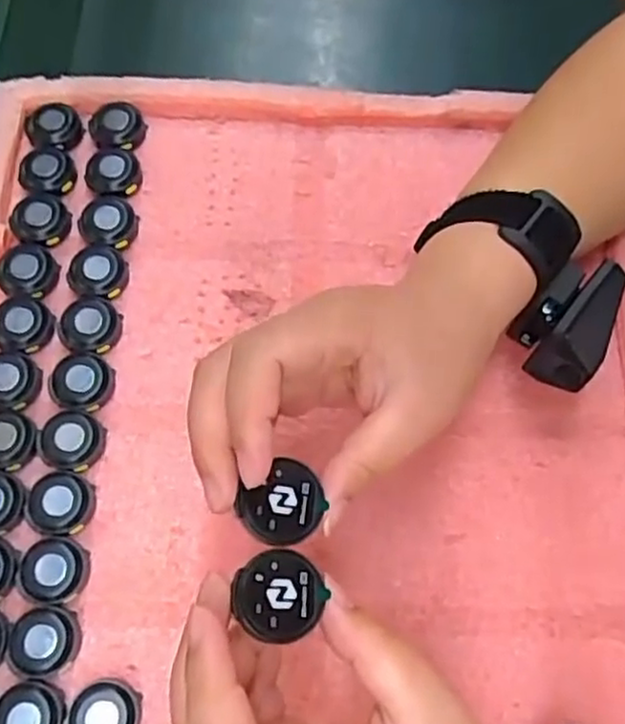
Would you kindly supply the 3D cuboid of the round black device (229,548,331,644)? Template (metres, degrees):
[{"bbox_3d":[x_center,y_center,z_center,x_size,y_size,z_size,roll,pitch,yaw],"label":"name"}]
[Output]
[{"bbox_3d":[-0.010,0.076,0.232,0.028,0.007,0.026,-1,65,3],"label":"round black device"}]

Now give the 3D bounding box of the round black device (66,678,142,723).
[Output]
[{"bbox_3d":[-0.091,0.153,0.305,0.028,0.014,0.028,0,69,1],"label":"round black device"}]

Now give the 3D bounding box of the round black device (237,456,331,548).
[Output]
[{"bbox_3d":[-0.011,0.048,0.242,0.029,0.009,0.026,-28,67,-9],"label":"round black device"}]

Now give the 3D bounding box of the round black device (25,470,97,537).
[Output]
[{"bbox_3d":[-0.120,0.067,0.335,0.028,0.013,0.029,0,69,1],"label":"round black device"}]

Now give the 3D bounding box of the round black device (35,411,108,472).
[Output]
[{"bbox_3d":[-0.120,0.039,0.348,0.031,0.013,0.028,13,70,6],"label":"round black device"}]

